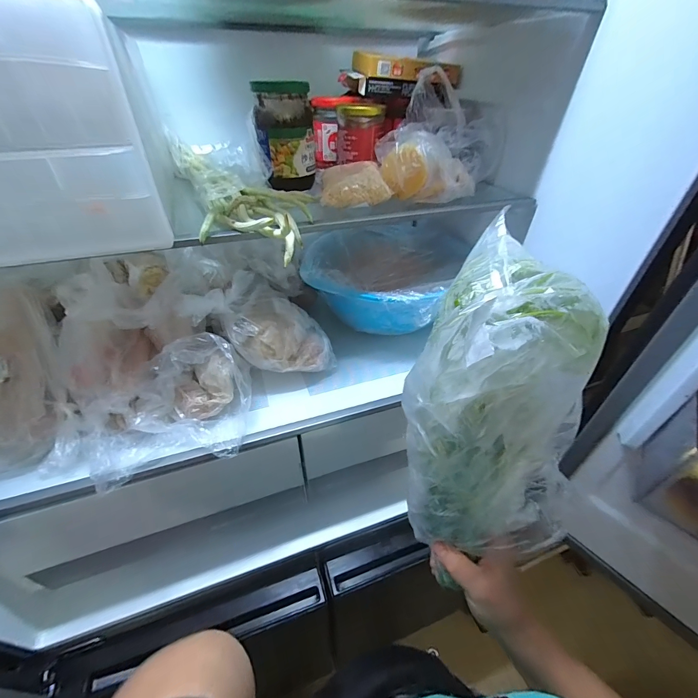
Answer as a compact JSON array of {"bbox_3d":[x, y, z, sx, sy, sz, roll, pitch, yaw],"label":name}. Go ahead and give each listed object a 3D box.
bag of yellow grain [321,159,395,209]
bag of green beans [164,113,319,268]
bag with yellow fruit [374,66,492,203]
[{"bbox_3d":[0.007,-0.218,0.429,0.084,0.032,0.094,0,42,-5],"label":"bag of yellow grain"},{"bbox_3d":[-0.138,-0.213,0.408,0.123,0.054,0.332,-15,45,-21],"label":"bag of green beans"},{"bbox_3d":[0.119,-0.275,0.434,0.145,0.111,0.163,15,43,12],"label":"bag with yellow fruit"}]

